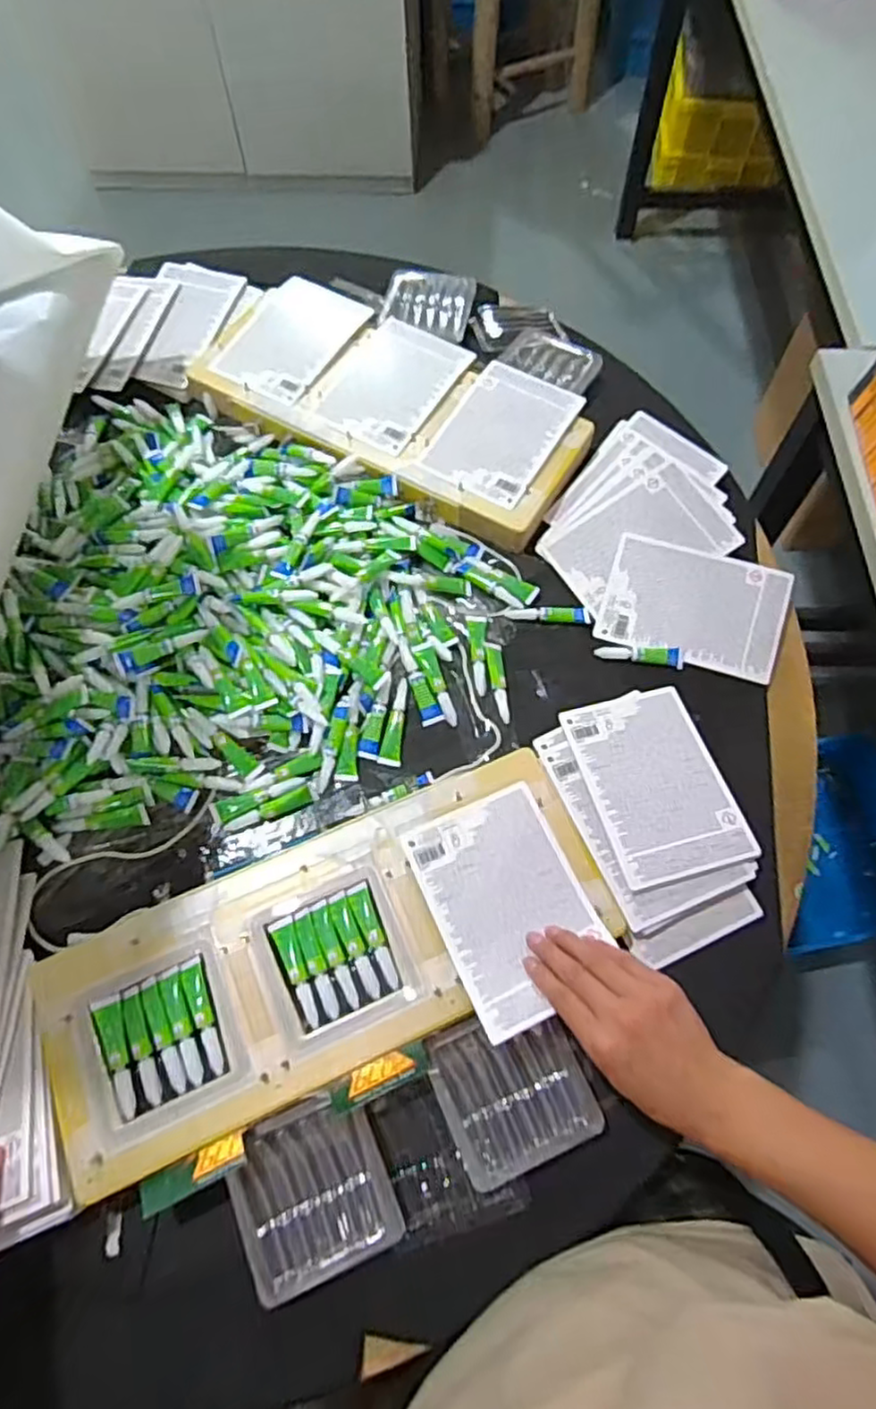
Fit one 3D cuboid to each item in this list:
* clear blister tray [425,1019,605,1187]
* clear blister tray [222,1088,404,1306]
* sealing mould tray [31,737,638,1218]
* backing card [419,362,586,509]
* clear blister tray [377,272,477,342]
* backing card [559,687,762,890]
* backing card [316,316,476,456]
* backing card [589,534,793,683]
[{"bbox_3d":[0.055,0.281,0.517,0.103,0.012,0.103,-22,67,-9],"label":"clear blister tray"},{"bbox_3d":[-0.088,0.338,0.490,0.101,0.015,0.105,-23,67,-9],"label":"clear blister tray"},{"bbox_3d":[-0.080,0.190,0.545,0.423,0.031,0.170,-23,67,-9],"label":"sealing mould tray"},{"bbox_3d":[0.069,-0.288,0.739,0.113,0.010,0.168,28,73,14],"label":"backing card"},{"bbox_3d":[-0.013,-0.483,0.845,0.106,0.018,0.116,8,66,4],"label":"clear blister tray"},{"bbox_3d":[0.188,0.066,0.612,0.113,0.006,0.169,-13,60,-8],"label":"backing card"},{"bbox_3d":[-0.044,-0.353,0.768,0.112,0.008,0.177,24,68,12],"label":"backing card"},{"bbox_3d":[0.249,-0.095,0.681,0.169,0.007,0.114,15,80,8],"label":"backing card"}]

